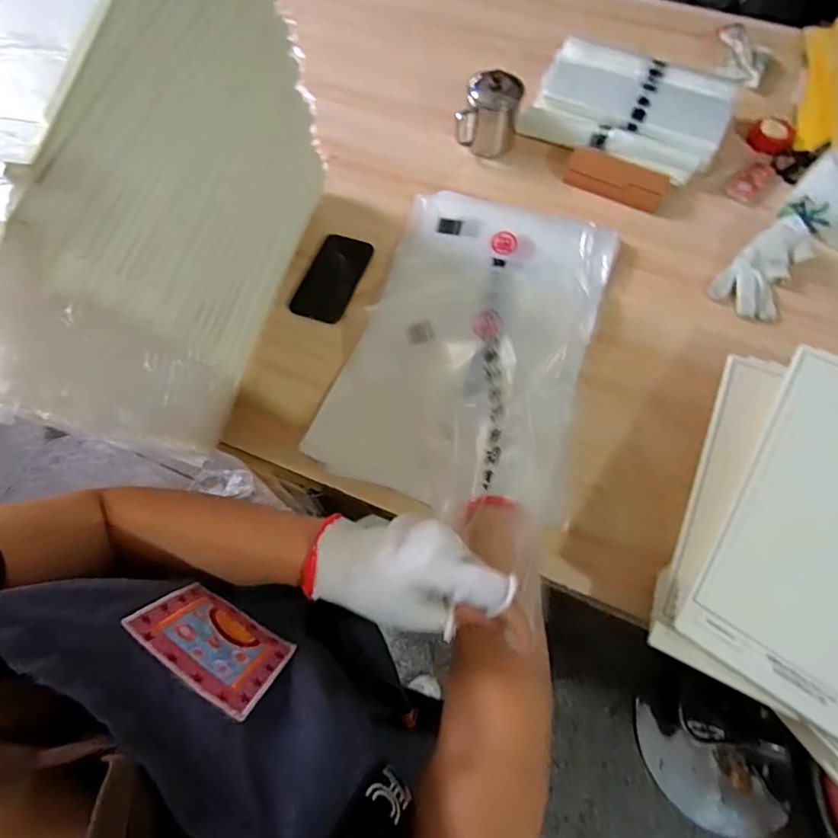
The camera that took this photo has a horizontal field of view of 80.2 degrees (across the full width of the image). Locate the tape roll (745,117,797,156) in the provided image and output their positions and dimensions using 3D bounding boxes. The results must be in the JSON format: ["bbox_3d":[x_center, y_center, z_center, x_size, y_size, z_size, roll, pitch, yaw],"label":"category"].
[{"bbox_3d":[0.585,-0.470,0.825,0.068,0.024,0.079,34,70,14],"label":"tape roll"}]

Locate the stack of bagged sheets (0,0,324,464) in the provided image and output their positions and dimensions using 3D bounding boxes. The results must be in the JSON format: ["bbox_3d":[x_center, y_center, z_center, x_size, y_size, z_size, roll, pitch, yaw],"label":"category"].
[{"bbox_3d":[-0.313,-0.213,0.492,0.268,0.363,0.479,11,66,5],"label":"stack of bagged sheets"}]

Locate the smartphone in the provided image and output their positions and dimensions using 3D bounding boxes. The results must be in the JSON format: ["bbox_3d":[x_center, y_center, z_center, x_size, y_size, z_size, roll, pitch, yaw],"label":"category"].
[{"bbox_3d":[-0.128,-0.210,0.732,0.079,0.006,0.152,17,67,8],"label":"smartphone"}]

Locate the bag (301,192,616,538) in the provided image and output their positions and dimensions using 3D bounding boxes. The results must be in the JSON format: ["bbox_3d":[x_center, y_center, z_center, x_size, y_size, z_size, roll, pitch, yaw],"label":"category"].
[{"bbox_3d":[0.075,-0.134,0.615,0.307,0.143,0.476,18,67,8],"label":"bag"}]

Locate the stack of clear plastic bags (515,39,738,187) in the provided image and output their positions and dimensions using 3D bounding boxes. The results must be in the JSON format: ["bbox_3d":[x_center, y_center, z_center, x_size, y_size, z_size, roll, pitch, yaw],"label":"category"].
[{"bbox_3d":[0.346,-0.516,0.824,0.301,0.061,0.207,25,68,11],"label":"stack of clear plastic bags"}]

